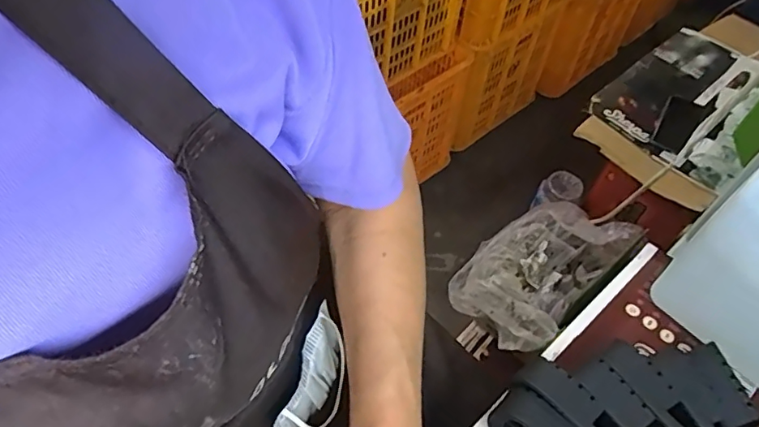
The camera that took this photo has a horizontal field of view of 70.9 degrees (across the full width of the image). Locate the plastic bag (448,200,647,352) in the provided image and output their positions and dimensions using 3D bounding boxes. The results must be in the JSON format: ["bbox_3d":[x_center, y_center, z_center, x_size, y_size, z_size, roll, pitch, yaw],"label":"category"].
[{"bbox_3d":[0.345,0.114,1.166,0.373,0.141,0.237,-37,64,-26],"label":"plastic bag"}]

